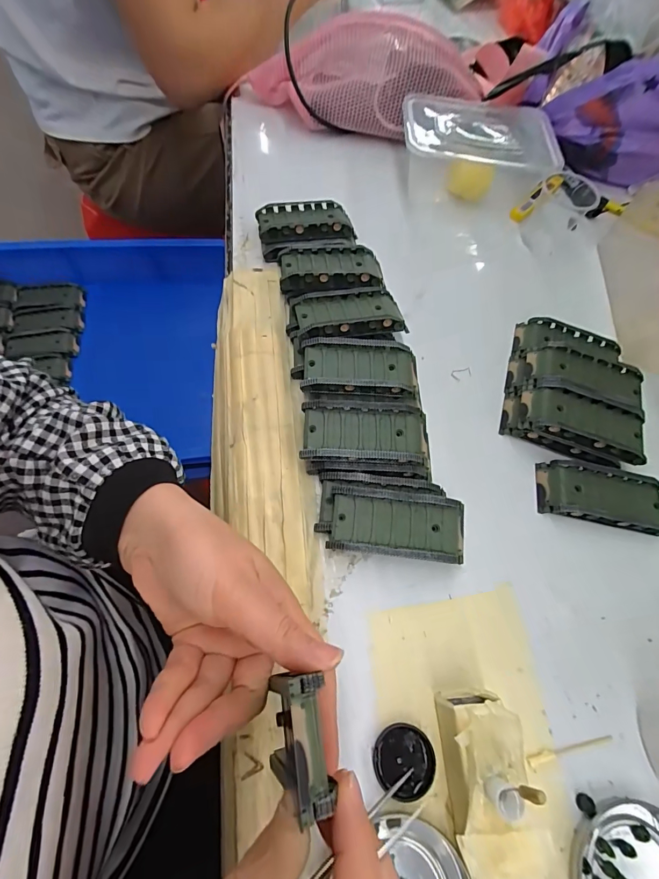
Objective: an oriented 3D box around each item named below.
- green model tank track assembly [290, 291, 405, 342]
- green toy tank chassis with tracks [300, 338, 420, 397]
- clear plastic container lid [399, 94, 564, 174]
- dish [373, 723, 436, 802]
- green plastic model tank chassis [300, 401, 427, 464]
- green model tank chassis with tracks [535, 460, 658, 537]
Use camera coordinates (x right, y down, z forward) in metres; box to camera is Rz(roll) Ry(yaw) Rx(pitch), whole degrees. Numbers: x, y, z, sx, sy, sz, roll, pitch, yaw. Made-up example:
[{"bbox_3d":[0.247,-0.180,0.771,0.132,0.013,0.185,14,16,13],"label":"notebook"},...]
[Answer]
[{"bbox_3d":[0.015,-0.108,0.345,0.099,0.024,0.044,-9,67,-11],"label":"green model tank track assembly"},{"bbox_3d":[0.026,-0.058,0.326,0.095,0.020,0.046,4,65,-5],"label":"green toy tank chassis with tracks"},{"bbox_3d":[0.167,-0.341,0.430,0.170,0.017,0.116,9,65,-3],"label":"clear plastic container lid"},{"bbox_3d":[0.044,0.190,0.232,0.035,0.005,0.035,3,65,-6],"label":"dish"},{"bbox_3d":[0.028,-0.003,0.299,0.094,0.024,0.044,2,65,-6],"label":"green plastic model tank chassis"},{"bbox_3d":[0.217,0.045,0.311,0.096,0.020,0.044,12,65,-1],"label":"green model tank chassis with tracks"}]

